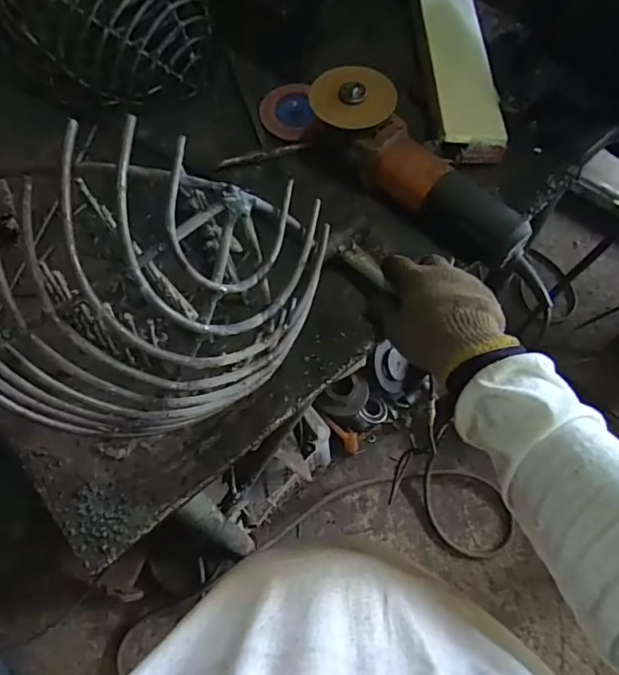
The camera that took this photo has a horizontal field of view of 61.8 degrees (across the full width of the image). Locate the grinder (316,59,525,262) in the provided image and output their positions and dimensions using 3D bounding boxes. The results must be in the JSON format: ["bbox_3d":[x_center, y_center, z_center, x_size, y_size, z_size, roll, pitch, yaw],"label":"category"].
[{"bbox_3d":[0.122,-0.193,0.565,0.280,0.082,0.093,38,71,17],"label":"grinder"}]

